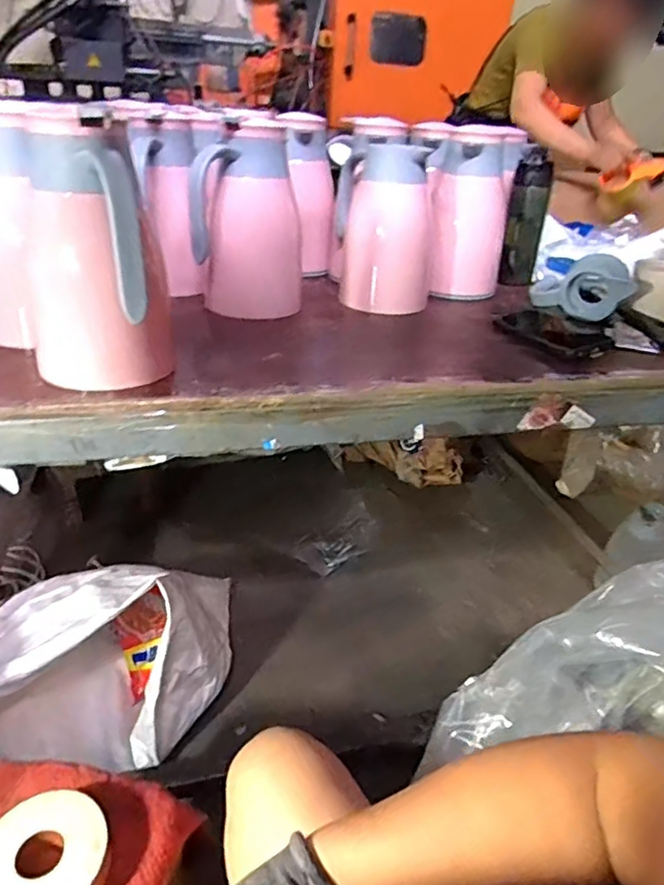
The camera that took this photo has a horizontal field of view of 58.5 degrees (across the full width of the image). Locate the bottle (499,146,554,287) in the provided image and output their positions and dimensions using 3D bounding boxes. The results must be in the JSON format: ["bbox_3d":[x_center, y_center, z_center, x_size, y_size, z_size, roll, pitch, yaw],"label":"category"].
[{"bbox_3d":[0.333,-0.377,1.017,0.062,0.199,0.052,12,29,12],"label":"bottle"}]

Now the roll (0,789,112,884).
[{"bbox_3d":[-0.231,0.339,0.476,0.097,0.039,0.095,4,28,-2],"label":"roll"}]

